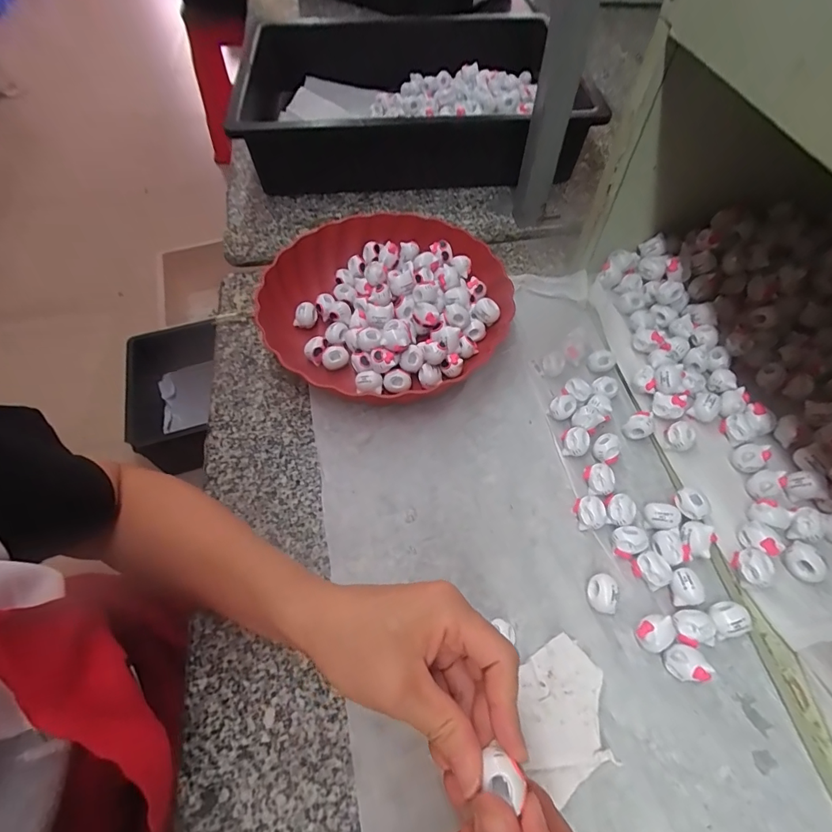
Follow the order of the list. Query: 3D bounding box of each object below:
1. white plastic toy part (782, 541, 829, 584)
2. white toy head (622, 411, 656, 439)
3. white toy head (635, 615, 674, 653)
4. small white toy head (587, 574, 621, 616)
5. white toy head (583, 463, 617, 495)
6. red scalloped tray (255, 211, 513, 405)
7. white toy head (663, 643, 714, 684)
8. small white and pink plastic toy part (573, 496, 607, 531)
[{"bbox_3d":[0.277,0.105,0.314,0.016,0.017,0.026,-20,60,-11],"label":"white plastic toy part"},{"bbox_3d":[0.198,0.010,0.392,0.025,0.019,0.021,-39,66,-21],"label":"white toy head"},{"bbox_3d":[0.163,0.151,0.305,0.024,0.021,0.021,-15,59,-9],"label":"white toy head"},{"bbox_3d":[0.135,0.129,0.320,0.020,0.020,0.024,17,60,11],"label":"small white toy head"},{"bbox_3d":[0.153,0.054,0.367,0.022,0.017,0.024,0,58,0],"label":"white toy head"},{"bbox_3d":[-0.029,-0.116,0.456,0.235,0.045,0.240,-39,66,-21],"label":"red scalloped tray"},{"bbox_3d":[0.181,0.167,0.296,0.026,0.019,0.019,22,61,13],"label":"white toy head"},{"bbox_3d":[0.140,0.077,0.352,0.022,0.021,0.023,0,58,1],"label":"small white and pink plastic toy part"}]

